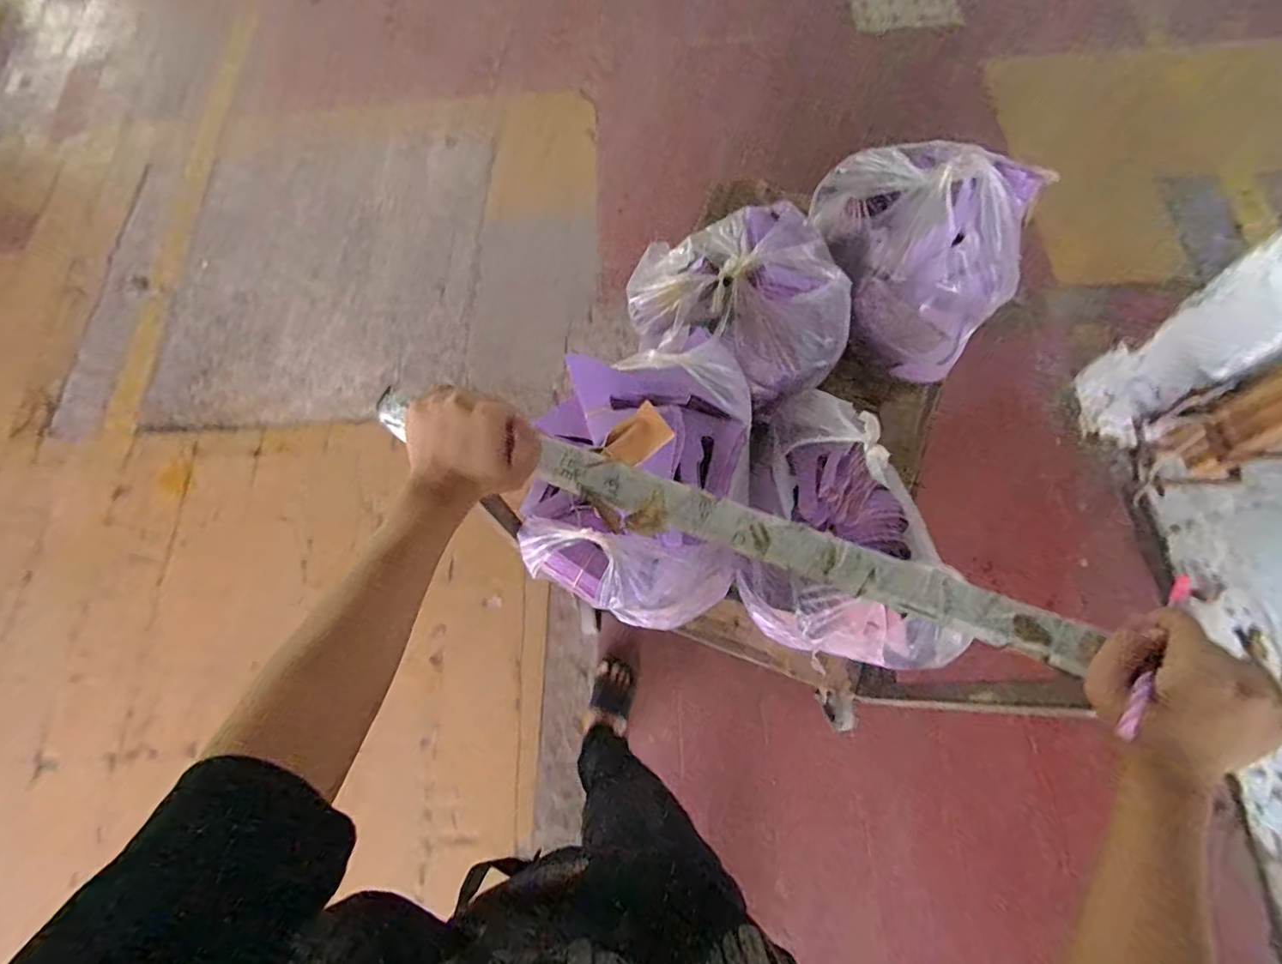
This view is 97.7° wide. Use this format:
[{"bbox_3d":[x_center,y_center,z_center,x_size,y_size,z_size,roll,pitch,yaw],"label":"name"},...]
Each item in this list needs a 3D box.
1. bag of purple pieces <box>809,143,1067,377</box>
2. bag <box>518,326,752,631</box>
[{"bbox_3d":[0.559,-0.471,1.191,0.435,0.353,0.301,23,58,11],"label":"bag of purple pieces"},{"bbox_3d":[0.019,0.033,0.992,0.338,0.437,0.441,19,58,9],"label":"bag"}]

